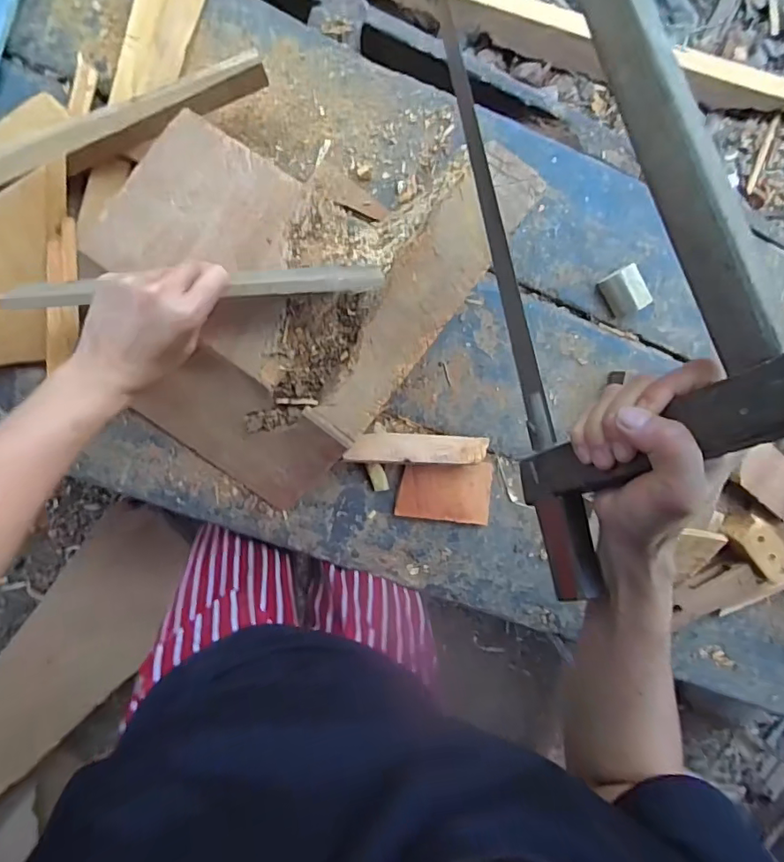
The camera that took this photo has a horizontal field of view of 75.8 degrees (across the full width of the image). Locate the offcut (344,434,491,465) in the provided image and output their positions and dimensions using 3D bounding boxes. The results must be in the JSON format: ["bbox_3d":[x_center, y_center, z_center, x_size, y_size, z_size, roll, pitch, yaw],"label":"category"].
[{"bbox_3d":[0.041,0.021,0.677,0.178,0.047,0.038,2,99,-7],"label":"offcut"}]

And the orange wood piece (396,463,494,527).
[{"bbox_3d":[0.075,0.086,0.704,0.131,0.024,0.081,3,99,-7],"label":"orange wood piece"}]

